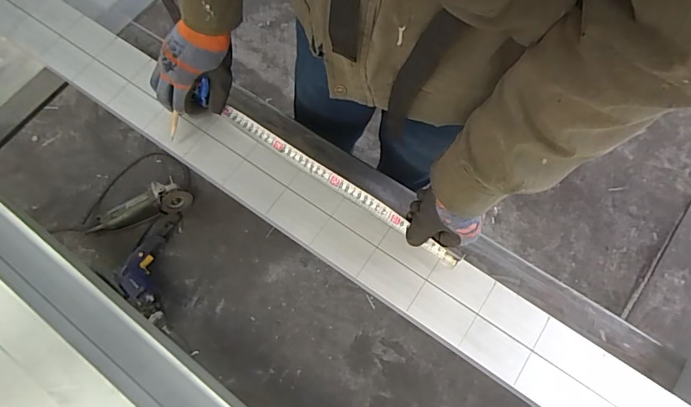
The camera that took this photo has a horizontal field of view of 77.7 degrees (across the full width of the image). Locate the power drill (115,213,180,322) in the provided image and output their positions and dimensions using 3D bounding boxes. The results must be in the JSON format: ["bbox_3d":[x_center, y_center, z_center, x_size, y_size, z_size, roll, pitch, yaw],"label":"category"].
[{"bbox_3d":[-0.572,0.171,1.227,0.136,0.080,0.315,2,71,2],"label":"power drill"}]

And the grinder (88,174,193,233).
[{"bbox_3d":[-0.612,0.025,1.280,0.290,0.068,0.126,-36,74,-10],"label":"grinder"}]

